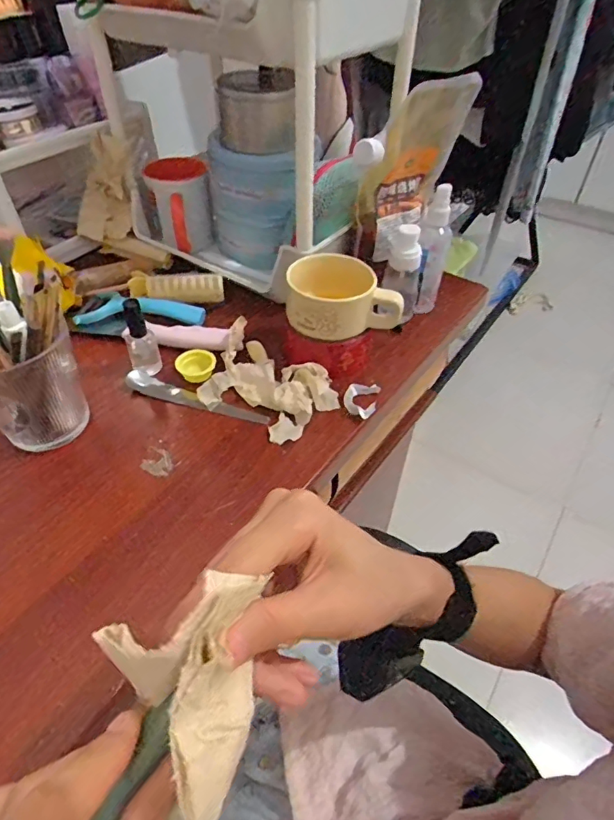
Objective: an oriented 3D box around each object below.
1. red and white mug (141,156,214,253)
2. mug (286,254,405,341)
[{"bbox_3d":[-0.162,-0.263,0.625,0.077,0.085,0.091,-9,46,-10],"label":"red and white mug"},{"bbox_3d":[0.035,-0.108,0.479,0.114,0.056,0.073,12,48,-1],"label":"mug"}]

